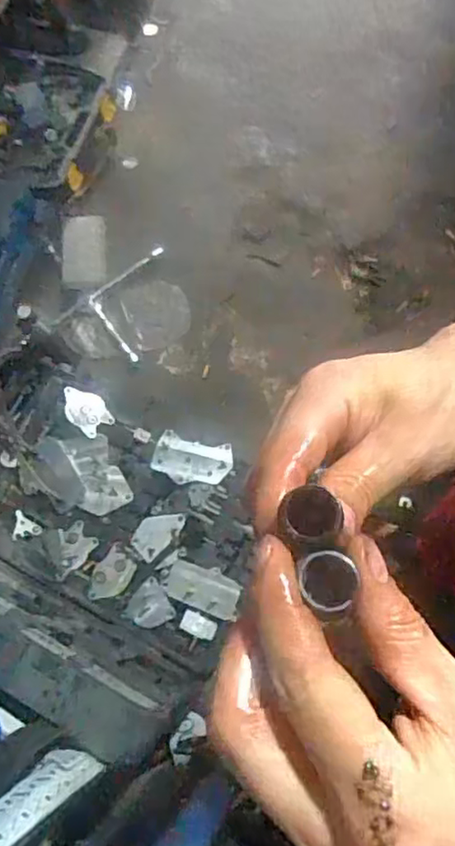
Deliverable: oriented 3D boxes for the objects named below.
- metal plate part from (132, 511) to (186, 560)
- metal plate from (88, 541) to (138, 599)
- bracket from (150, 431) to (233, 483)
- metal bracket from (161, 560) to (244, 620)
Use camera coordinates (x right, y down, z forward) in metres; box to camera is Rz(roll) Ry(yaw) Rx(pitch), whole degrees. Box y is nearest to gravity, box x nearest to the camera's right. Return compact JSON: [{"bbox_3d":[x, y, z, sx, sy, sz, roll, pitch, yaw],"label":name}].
[{"bbox_3d":[-0.148,0.227,1.360,0.076,0.010,0.116,39,83,20],"label":"metal plate part"},{"bbox_3d":[-0.239,0.317,1.348,0.080,0.019,0.118,33,80,15],"label":"metal plate"},{"bbox_3d":[-0.076,0.078,1.382,0.167,0.034,0.100,14,76,11],"label":"bracket"},{"bbox_3d":[-0.048,0.336,1.318,0.155,0.019,0.084,19,76,12],"label":"metal bracket"}]

